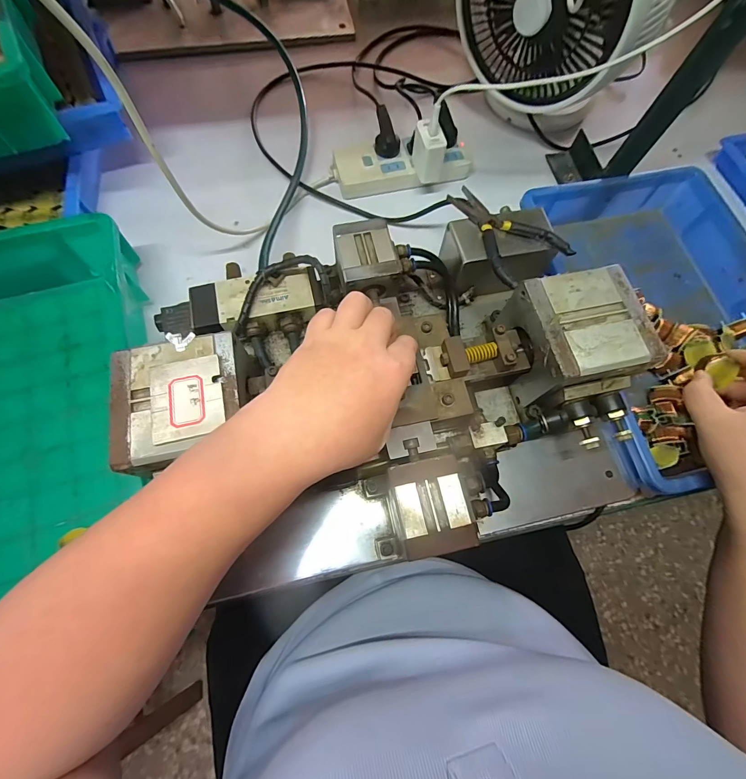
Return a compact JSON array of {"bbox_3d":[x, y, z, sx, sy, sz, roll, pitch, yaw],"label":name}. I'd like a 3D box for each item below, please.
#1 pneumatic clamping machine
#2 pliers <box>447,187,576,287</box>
[{"bbox_3d":[0.016,-0.009,0.324,0.409,0.100,0.280,-9,72,-5],"label":"pneumatic clamping machine"},{"bbox_3d":[0.126,-0.159,0.356,0.074,0.011,0.120,-32,76,-12],"label":"pliers"}]

